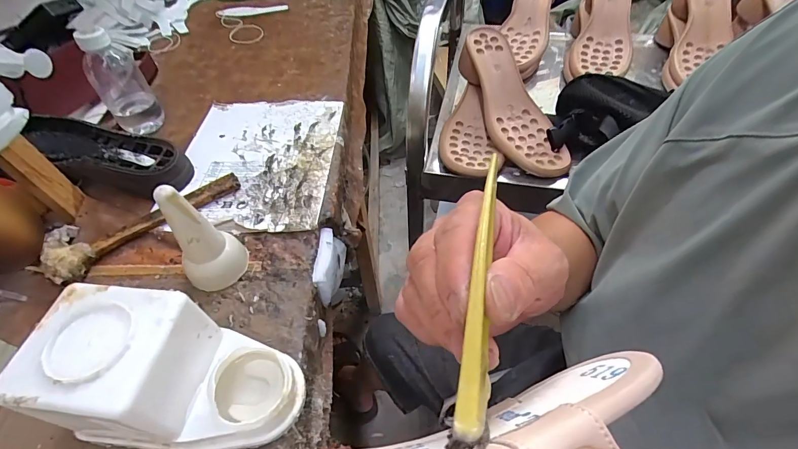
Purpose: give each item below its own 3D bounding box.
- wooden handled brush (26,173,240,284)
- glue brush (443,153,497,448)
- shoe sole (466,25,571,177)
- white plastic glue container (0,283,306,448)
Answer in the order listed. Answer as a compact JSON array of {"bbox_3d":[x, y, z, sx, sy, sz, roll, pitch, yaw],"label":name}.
[{"bbox_3d":[-0.341,-0.013,0.507,0.244,0.027,0.080,-37,59,-25],"label":"wooden handled brush"},{"bbox_3d":[0.031,0.022,0.147,0.012,0.004,0.123,8,58,8],"label":"glue brush"},{"bbox_3d":[0.155,-0.170,0.533,0.086,0.035,0.236,-15,75,-11],"label":"shoe sole"},{"bbox_3d":[-0.192,0.133,0.332,0.191,0.116,0.107,6,51,7],"label":"white plastic glue container"}]

